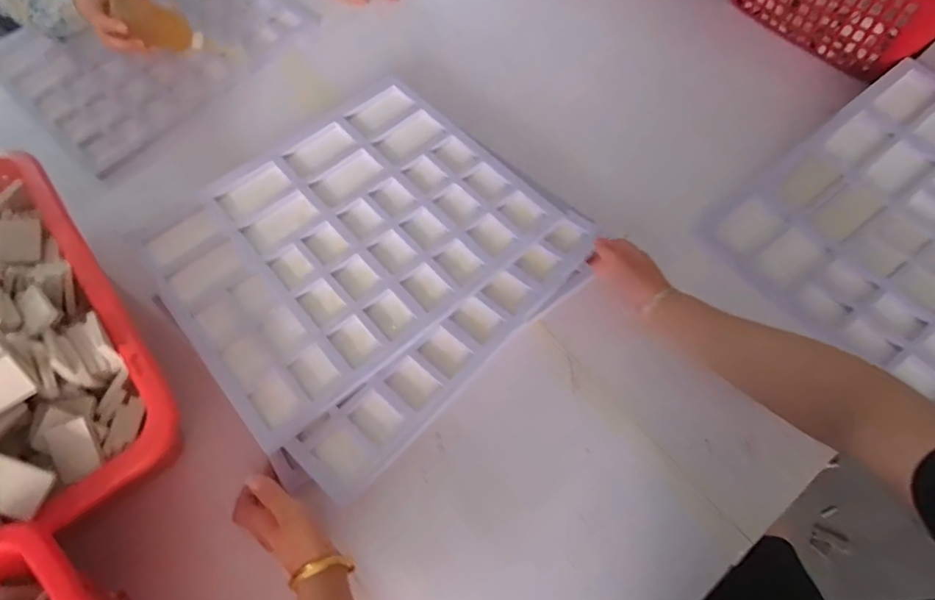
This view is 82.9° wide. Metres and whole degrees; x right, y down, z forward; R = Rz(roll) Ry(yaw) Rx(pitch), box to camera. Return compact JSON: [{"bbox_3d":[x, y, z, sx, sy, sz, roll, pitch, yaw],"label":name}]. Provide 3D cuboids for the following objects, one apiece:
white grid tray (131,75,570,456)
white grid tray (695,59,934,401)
[{"bbox_3d":[-0.154,-0.089,0.660,0.425,0.023,0.346,-38,70,-17],"label":"white grid tray"},{"bbox_3d":[0.565,-0.097,0.675,0.405,0.035,0.342,-39,71,-5],"label":"white grid tray"}]

